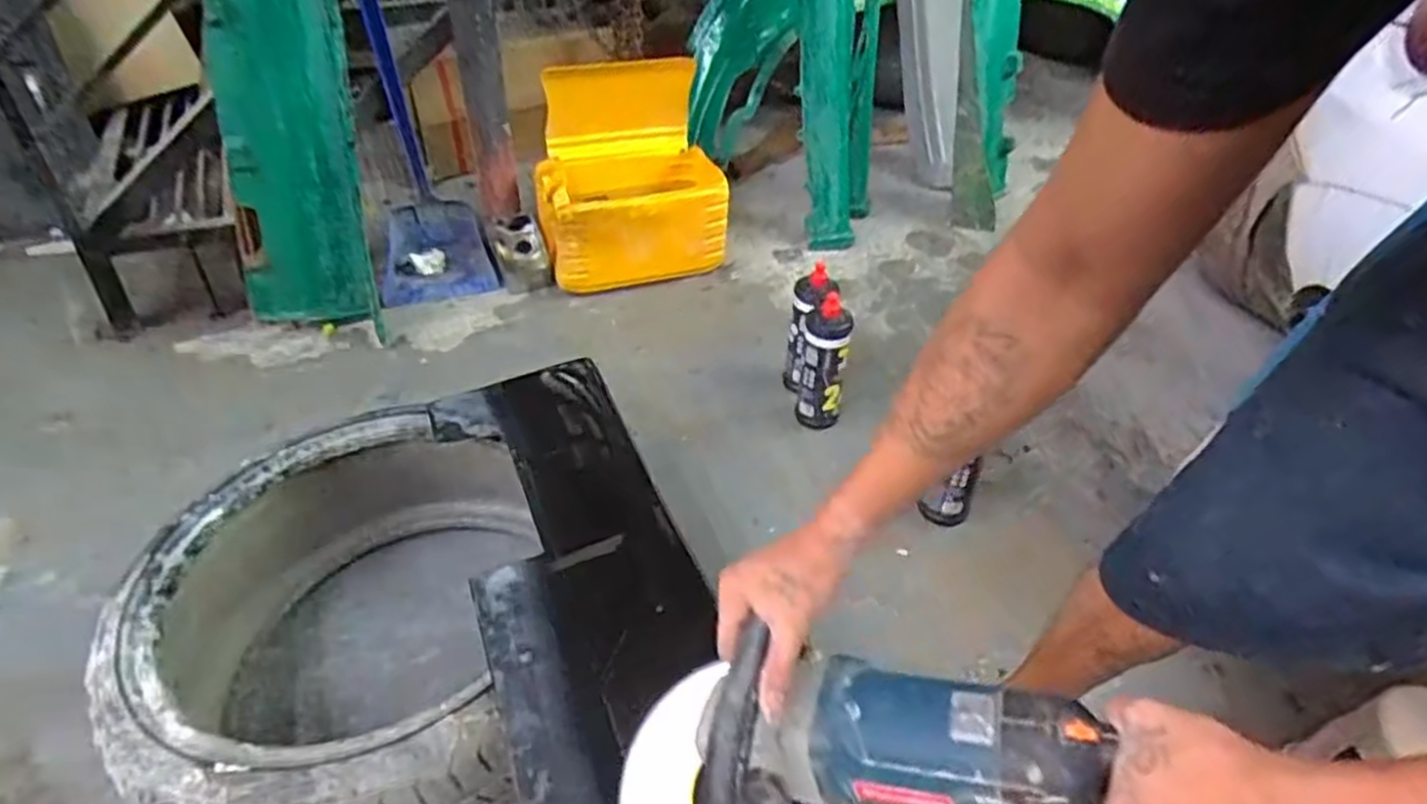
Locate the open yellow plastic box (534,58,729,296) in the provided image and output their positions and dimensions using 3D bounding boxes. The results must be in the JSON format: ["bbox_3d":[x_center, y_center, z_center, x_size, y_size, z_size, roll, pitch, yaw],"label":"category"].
[{"bbox_3d":[-0.200,-0.508,1.735,0.402,0.421,0.293,-12,43,-16],"label":"open yellow plastic box"}]

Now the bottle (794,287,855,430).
[{"bbox_3d":[0.196,-0.064,1.384,0.085,0.255,0.090,4,40,4],"label":"bottle"}]

